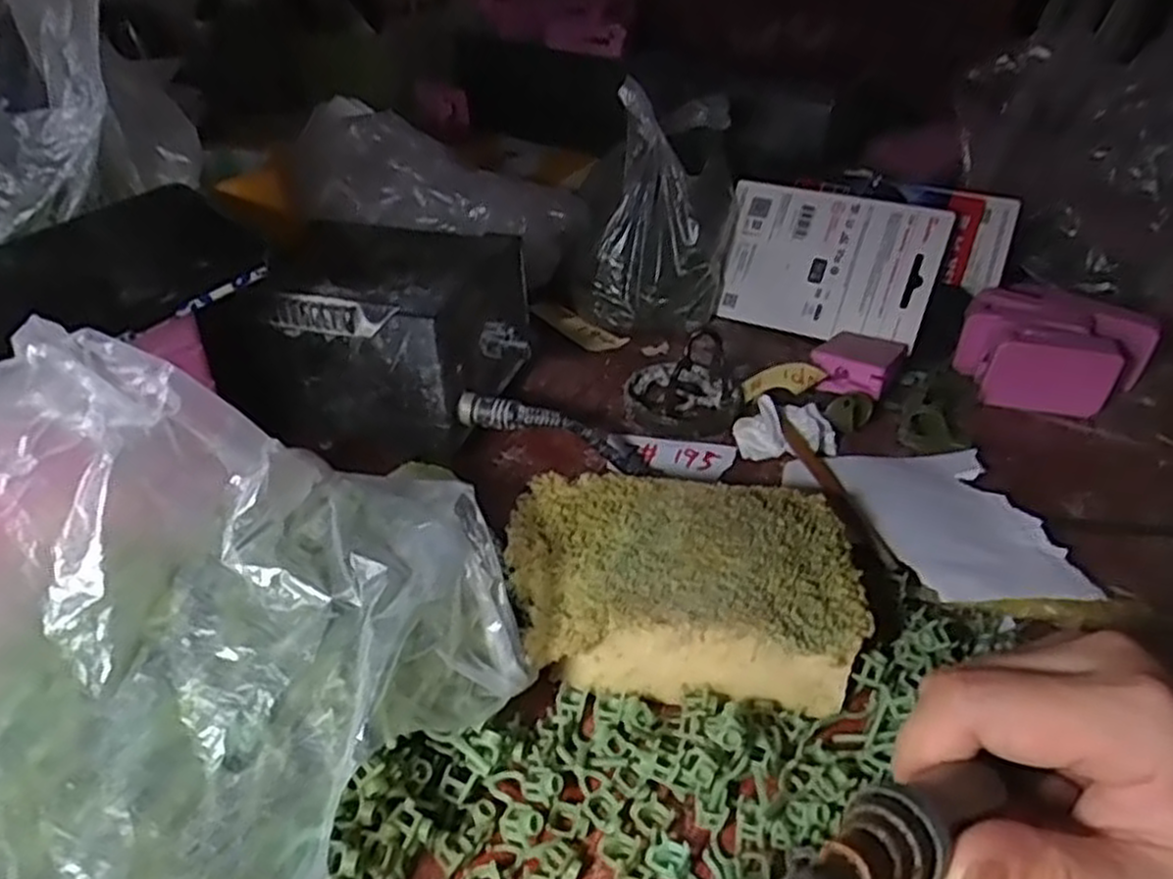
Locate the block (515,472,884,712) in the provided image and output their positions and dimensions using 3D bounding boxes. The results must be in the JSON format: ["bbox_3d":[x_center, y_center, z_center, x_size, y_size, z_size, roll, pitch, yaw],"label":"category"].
[{"bbox_3d":[0.040,0.057,0.324,0.137,0.035,0.093,2,36,-4],"label":"block"}]

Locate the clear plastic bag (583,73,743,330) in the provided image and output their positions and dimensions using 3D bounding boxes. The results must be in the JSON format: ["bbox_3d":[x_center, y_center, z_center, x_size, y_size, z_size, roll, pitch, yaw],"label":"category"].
[{"bbox_3d":[0.056,-0.150,0.526,0.081,0.134,0.098,13,37,11],"label":"clear plastic bag"}]

